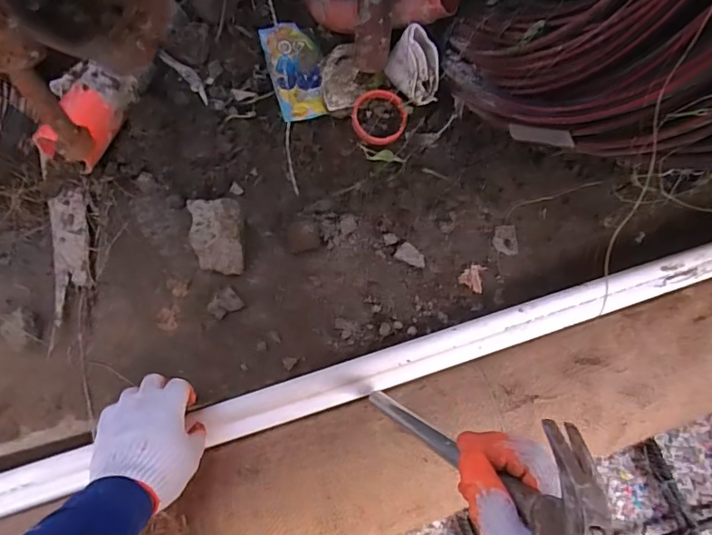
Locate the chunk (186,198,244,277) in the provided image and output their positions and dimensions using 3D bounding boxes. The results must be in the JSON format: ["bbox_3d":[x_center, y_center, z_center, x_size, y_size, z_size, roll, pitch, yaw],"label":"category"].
[{"bbox_3d":[-0.184,-0.040,0.680,0.071,0.056,0.095,-6,66,-3],"label":"chunk"}]

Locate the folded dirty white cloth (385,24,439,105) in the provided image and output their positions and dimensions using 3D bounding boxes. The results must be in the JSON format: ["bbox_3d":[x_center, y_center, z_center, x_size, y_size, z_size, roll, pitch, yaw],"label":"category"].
[{"bbox_3d":[0.082,-0.273,0.707,0.052,0.085,0.084,-27,69,-12],"label":"folded dirty white cloth"}]

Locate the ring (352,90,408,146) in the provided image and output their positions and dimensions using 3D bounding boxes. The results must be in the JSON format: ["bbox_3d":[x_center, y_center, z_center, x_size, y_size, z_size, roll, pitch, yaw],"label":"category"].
[{"bbox_3d":[0.033,-0.210,0.718,0.075,0.008,0.077,0,90,-4],"label":"ring"}]

